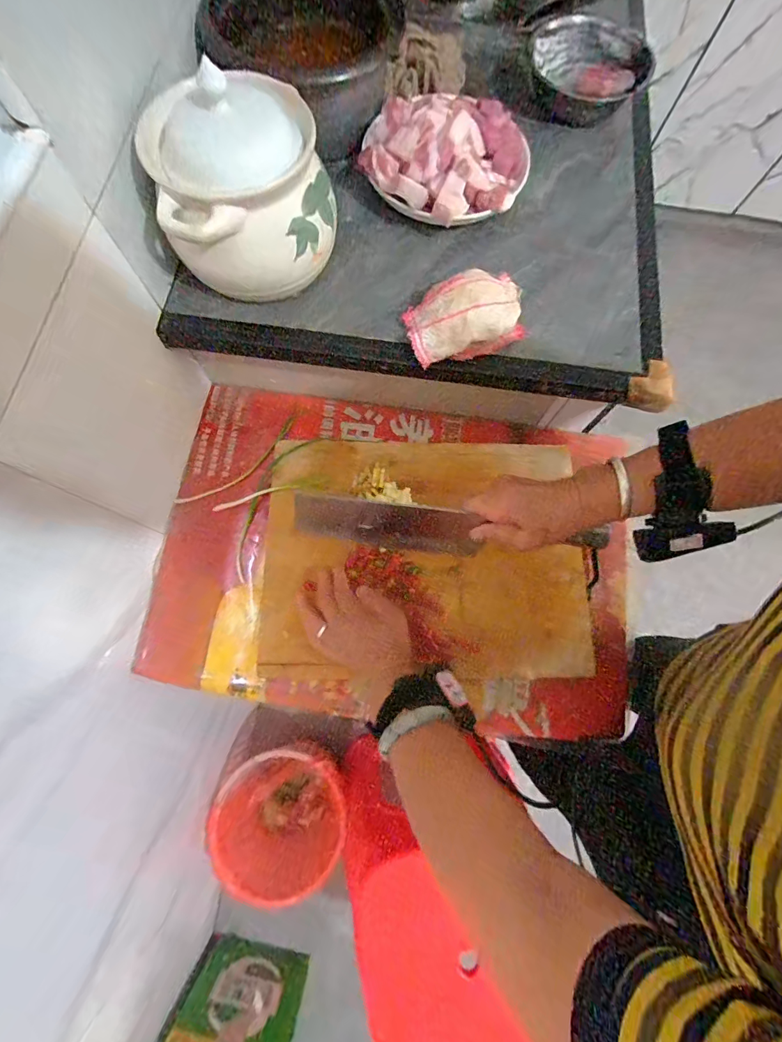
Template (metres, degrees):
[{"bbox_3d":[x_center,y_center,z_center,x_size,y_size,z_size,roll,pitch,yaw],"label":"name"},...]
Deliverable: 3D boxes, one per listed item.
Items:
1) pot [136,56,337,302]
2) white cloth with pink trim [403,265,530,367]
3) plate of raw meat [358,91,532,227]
[{"bbox_3d":[-0.140,-0.324,0.396,0.154,0.145,0.146,0,75,-2],"label":"pot"},{"bbox_3d":[0.080,-0.218,0.426,0.123,0.048,0.078,-20,76,-7],"label":"white cloth with pink trim"},{"bbox_3d":[0.065,-0.430,0.470,0.184,0.078,0.170,0,75,-2],"label":"plate of raw meat"}]

